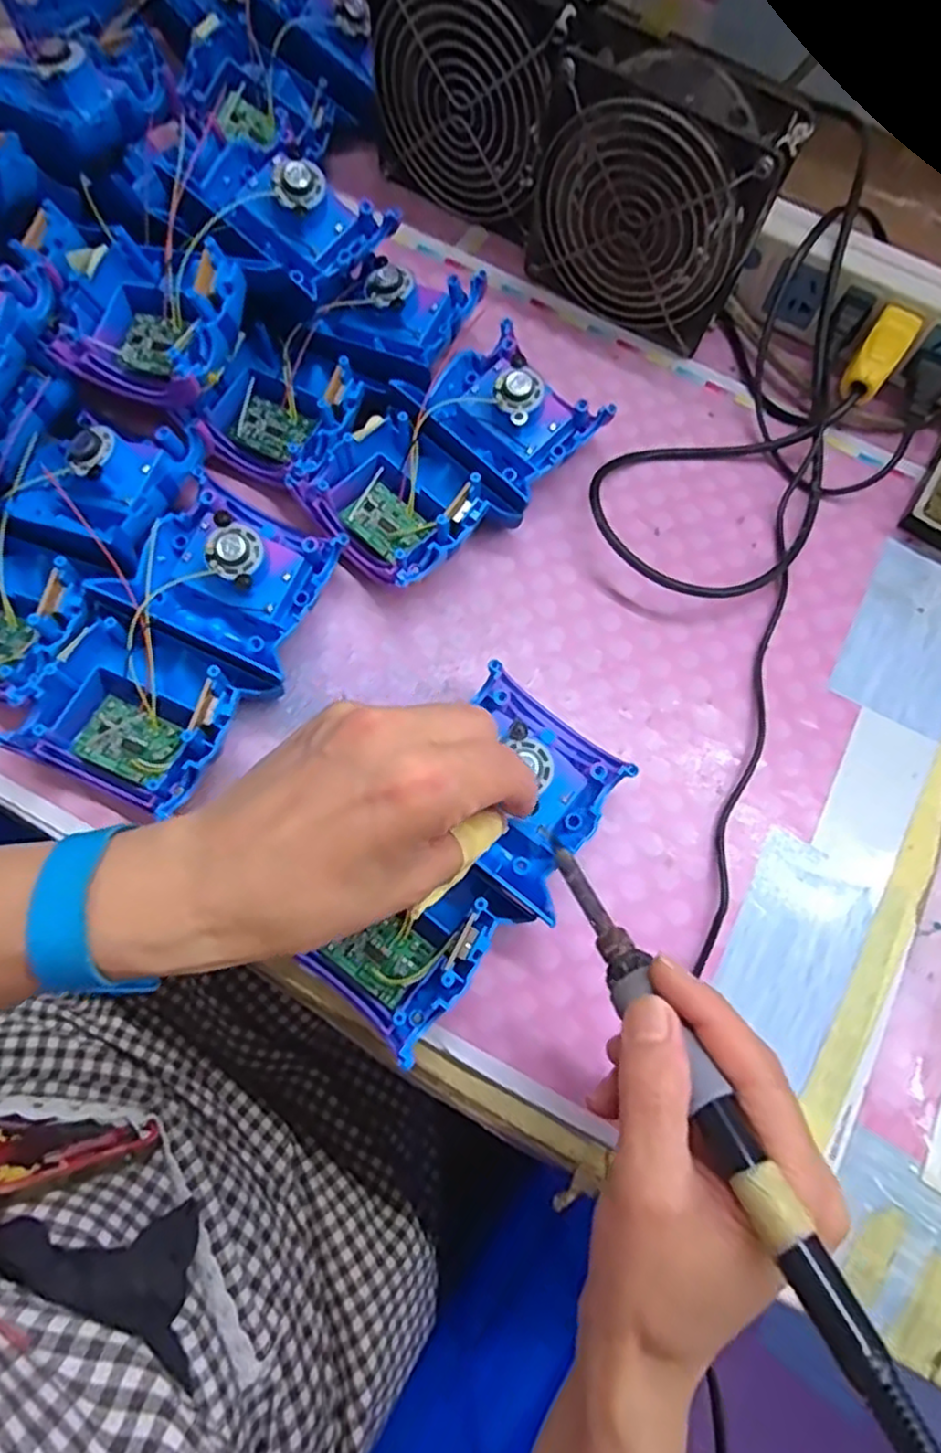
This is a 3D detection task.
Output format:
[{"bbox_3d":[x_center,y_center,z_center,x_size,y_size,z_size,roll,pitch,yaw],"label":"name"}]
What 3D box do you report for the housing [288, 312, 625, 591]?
[{"bbox_3d":[-0.009,-0.140,0.373,0.091,0.039,0.155,43,75,11],"label":"housing"}]

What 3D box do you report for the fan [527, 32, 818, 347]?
[{"bbox_3d":[0.097,-0.285,0.385,0.122,0.116,0.045,32,74,7],"label":"fan"}]

